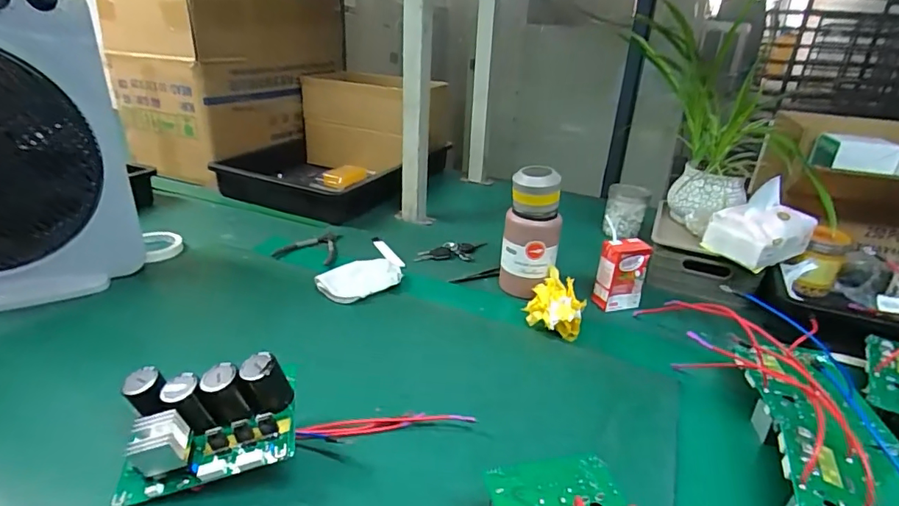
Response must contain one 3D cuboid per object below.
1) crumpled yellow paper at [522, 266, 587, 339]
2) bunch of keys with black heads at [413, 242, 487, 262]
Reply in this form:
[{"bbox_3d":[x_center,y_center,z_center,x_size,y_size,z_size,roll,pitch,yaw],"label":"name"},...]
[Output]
[{"bbox_3d":[0.157,0.076,0.739,0.084,0.060,0.124,10,26,12],"label":"crumpled yellow paper"},{"bbox_3d":[0.005,-0.005,0.946,0.143,0.014,0.055,-3,27,-15],"label":"bunch of keys with black heads"}]

